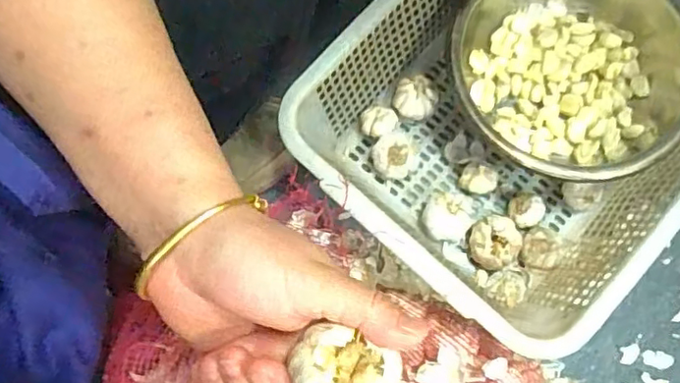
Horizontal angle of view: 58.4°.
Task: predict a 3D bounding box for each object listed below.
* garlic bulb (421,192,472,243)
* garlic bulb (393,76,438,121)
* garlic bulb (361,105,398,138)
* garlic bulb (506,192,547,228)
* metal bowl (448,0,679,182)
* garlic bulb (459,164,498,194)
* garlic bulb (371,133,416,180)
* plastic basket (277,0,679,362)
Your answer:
[{"bbox_3d":[0.122,0.030,0.702,0.055,0.035,0.058,0,76,1],"label":"garlic bulb"},{"bbox_3d":[0.090,-0.109,0.737,0.050,0.039,0.054,0,76,1],"label":"garlic bulb"},{"bbox_3d":[0.045,-0.080,0.729,0.042,0.028,0.038,12,77,4],"label":"garlic bulb"},{"bbox_3d":[0.213,0.023,0.700,0.042,0.028,0.038,-41,79,-8],"label":"garlic bulb"},{"bbox_3d":[0.263,-0.144,0.705,0.264,0.106,0.284,0,76,1],"label":"metal bowl"},{"bbox_3d":[0.162,-0.013,0.711,0.043,0.034,0.029,17,77,5],"label":"garlic bulb"},{"bbox_3d":[0.064,-0.040,0.716,0.049,0.047,0.048,0,76,1],"label":"garlic bulb"},{"bbox_3d":[0.215,-0.102,0.677,0.370,0.139,0.472,42,81,10],"label":"plastic basket"}]

